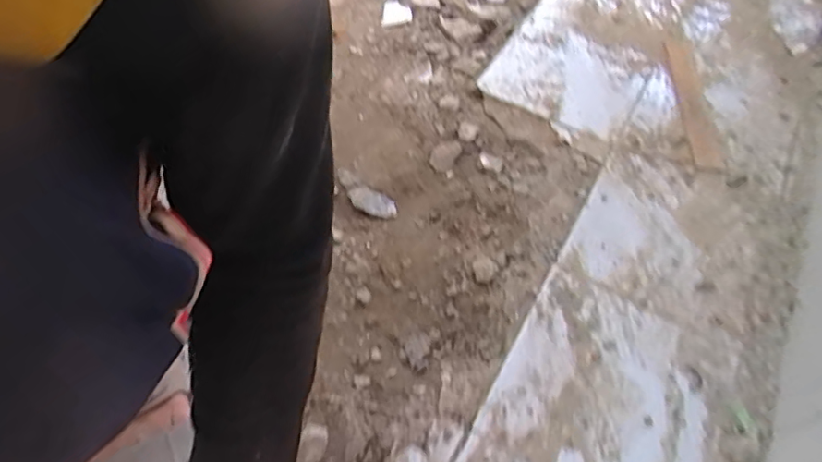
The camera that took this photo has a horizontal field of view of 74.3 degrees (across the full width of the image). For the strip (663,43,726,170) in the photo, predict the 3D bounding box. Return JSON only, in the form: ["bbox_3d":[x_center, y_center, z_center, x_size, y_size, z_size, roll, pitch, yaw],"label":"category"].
[{"bbox_3d":[0.395,-0.191,0.767,0.044,0.011,0.268,5,55,2],"label":"strip"}]

